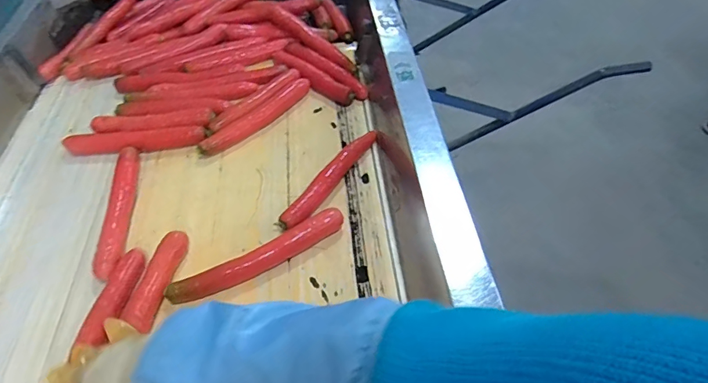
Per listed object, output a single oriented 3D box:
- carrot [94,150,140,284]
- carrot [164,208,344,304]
[{"bbox_3d":[-0.357,0.026,0.672,0.030,0.025,0.240,-9,46,-7],"label":"carrot"},{"bbox_3d":[-0.128,0.087,0.600,0.249,0.028,0.036,-23,49,-20],"label":"carrot"}]

